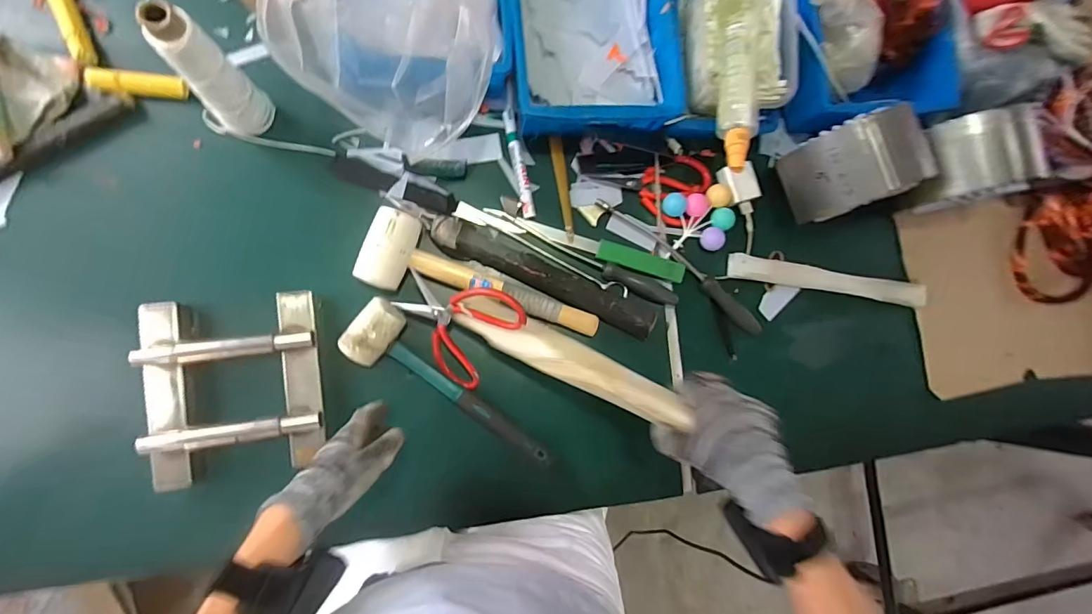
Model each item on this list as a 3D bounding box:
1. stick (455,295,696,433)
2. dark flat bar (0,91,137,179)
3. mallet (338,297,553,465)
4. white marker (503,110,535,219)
[{"bbox_3d":[0.023,0.053,0.487,0.260,0.022,0.046,25,82,20],"label":"stick"},{"bbox_3d":[-0.587,-0.167,0.510,0.264,0.014,0.036,-38,91,-9],"label":"dark flat bar"},{"bbox_3d":[-0.114,0.109,0.559,0.289,0.046,0.076,40,81,-3],"label":"mallet"},{"bbox_3d":[-0.035,-0.184,0.602,0.017,0.011,0.140,-12,87,-9],"label":"white marker"}]

